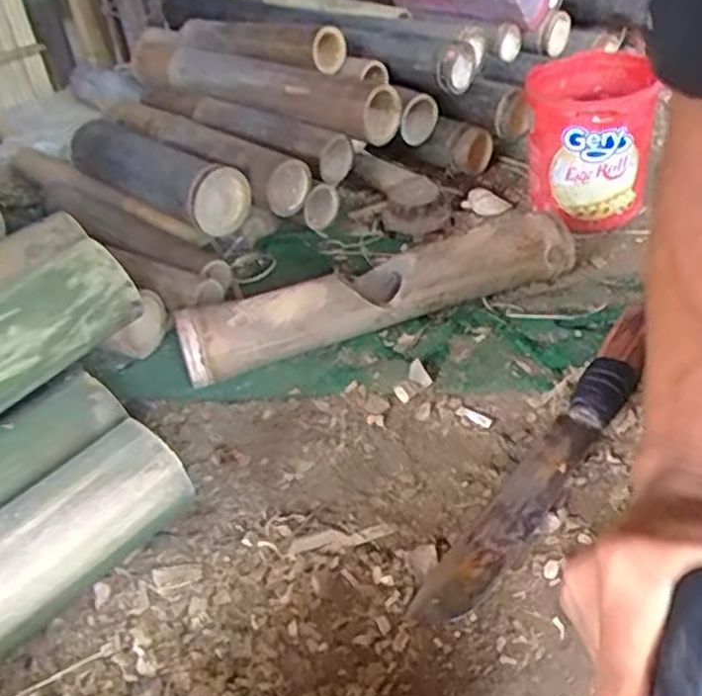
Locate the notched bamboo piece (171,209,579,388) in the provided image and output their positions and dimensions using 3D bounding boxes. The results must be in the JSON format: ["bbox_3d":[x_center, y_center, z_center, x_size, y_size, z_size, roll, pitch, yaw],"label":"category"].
[{"bbox_3d":[0.032,-0.054,0.703,0.400,0.077,0.066,-19,40,-15],"label":"notched bamboo piece"}]

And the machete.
[{"bbox_3d":[0.151,0.079,0.550,0.047,0.036,0.322,24,48,33],"label":"machete"}]

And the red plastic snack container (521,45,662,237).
[{"bbox_3d":[0.273,-0.241,0.845,0.135,0.150,0.156,6,40,15],"label":"red plastic snack container"}]

